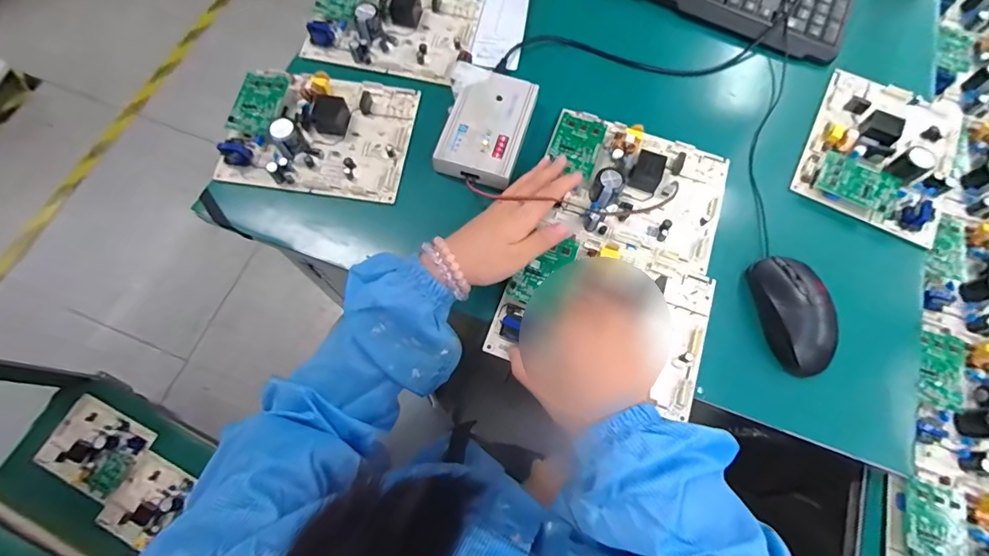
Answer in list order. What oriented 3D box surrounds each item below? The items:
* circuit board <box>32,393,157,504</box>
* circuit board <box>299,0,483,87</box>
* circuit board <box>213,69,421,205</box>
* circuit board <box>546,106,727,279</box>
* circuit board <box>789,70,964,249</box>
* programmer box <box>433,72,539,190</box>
[{"bbox_3d":[-0.793,0.337,0.883,0.172,0.024,0.144,28,73,8],"label":"circuit board"},{"bbox_3d":[-0.115,-0.304,0.521,0.184,0.034,0.137,13,71,4],"label":"circuit board"},{"bbox_3d":[-0.184,-0.158,0.469,0.183,0.033,0.138,7,71,2],"label":"circuit board"},{"bbox_3d":[0.143,-0.099,0.455,0.182,0.033,0.139,20,74,4],"label":"circuit board"},{"bbox_3d":[0.426,-0.141,0.486,0.150,0.038,0.189,31,73,10],"label":"circuit board"},{"bbox_3d":[-0.007,-0.160,0.473,0.080,0.021,0.125,17,71,5],"label":"programmer box"}]

